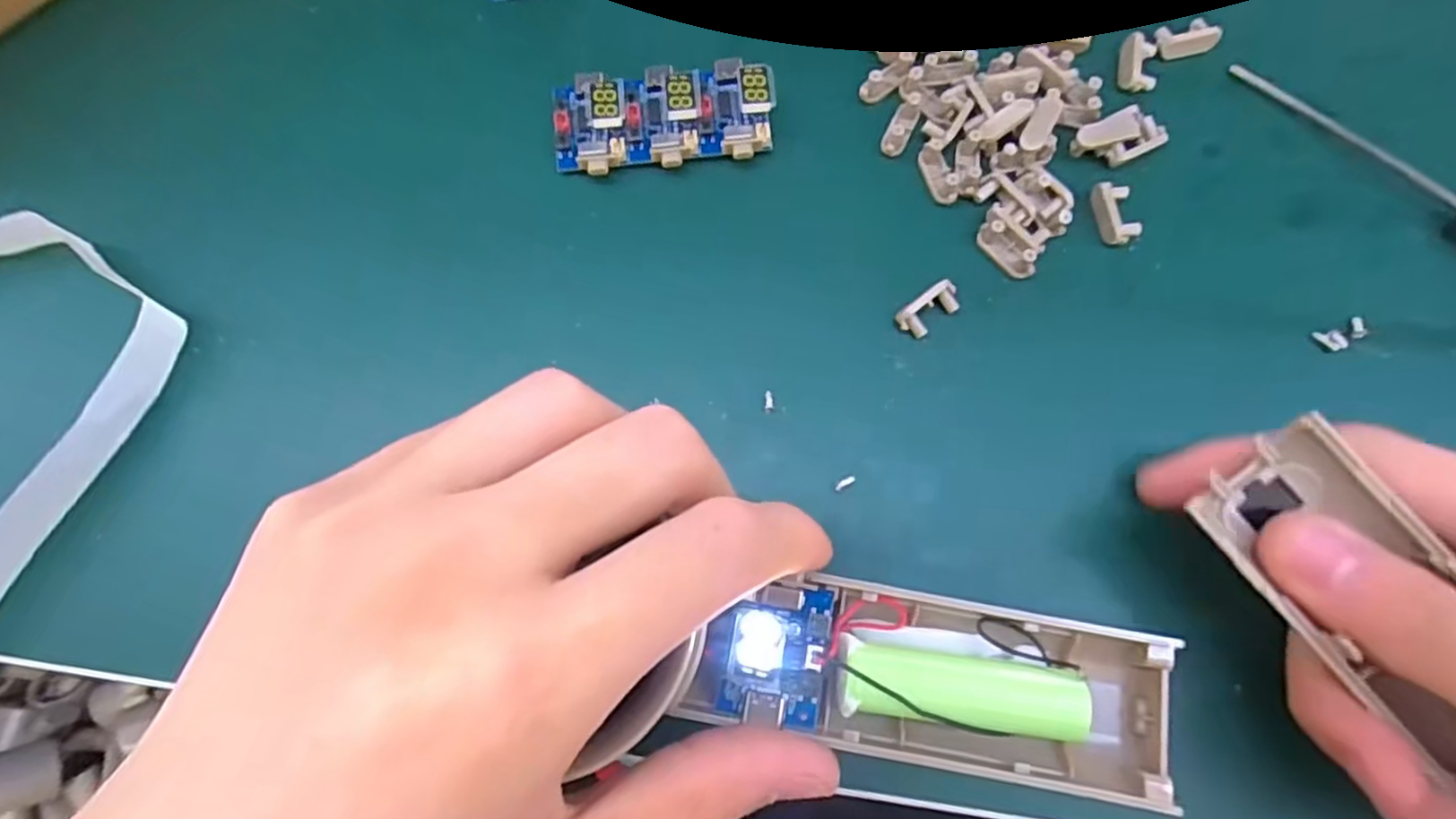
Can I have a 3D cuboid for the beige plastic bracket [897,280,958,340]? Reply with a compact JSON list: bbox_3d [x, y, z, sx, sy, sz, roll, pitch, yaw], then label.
[{"bbox_3d":[0.058,-0.029,0.198,0.019,0.004,0.009,-37,79,-9],"label":"beige plastic bracket"}]

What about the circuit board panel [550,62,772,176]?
[{"bbox_3d":[-0.020,-0.090,0.209,0.064,0.014,0.033,-5,76,-2],"label":"circuit board panel"}]

